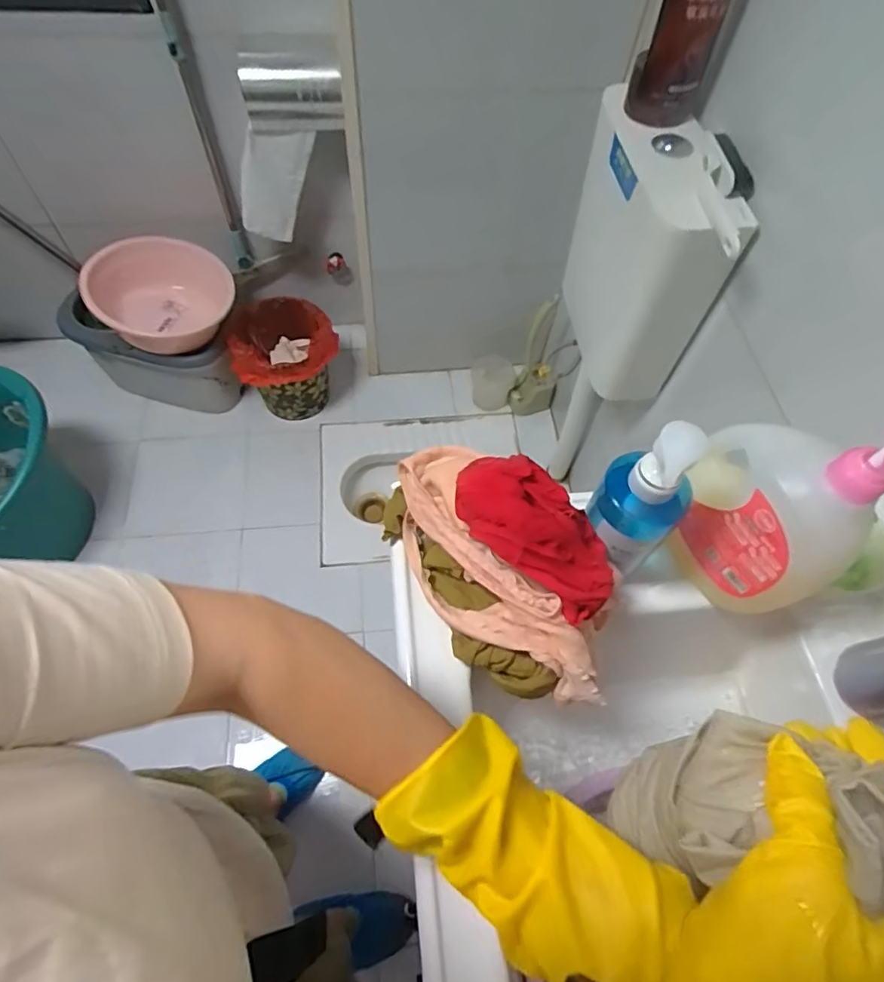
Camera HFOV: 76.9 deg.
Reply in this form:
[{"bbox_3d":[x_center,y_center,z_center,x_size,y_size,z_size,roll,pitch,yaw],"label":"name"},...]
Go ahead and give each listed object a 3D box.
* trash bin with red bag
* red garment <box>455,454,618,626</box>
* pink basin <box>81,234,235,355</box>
[{"bbox_3d":[-0.454,-0.392,1.665,0.278,0.288,0.272,-8,62,-8],"label":"trash bin with red bag"},{"bbox_3d":[0.076,0.030,0.439,0.140,0.059,0.074,33,65,14],"label":"red garment"},{"bbox_3d":[-0.778,-0.522,1.550,0.368,0.169,0.368,-15,63,-11],"label":"pink basin"}]

